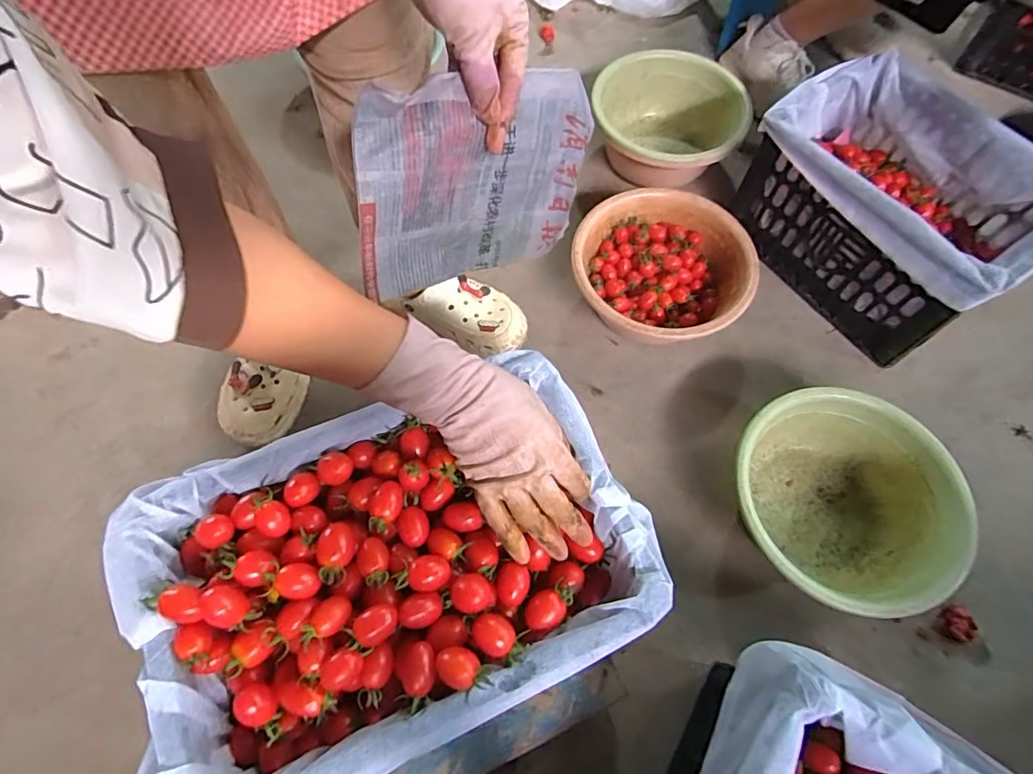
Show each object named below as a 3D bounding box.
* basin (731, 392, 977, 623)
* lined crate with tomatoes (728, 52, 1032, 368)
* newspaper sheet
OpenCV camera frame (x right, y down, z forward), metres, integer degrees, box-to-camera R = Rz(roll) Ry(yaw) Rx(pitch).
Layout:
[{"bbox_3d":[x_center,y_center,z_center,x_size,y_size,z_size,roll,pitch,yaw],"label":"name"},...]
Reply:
[{"bbox_3d":[0.390,0.142,0.647,0.247,0.121,0.245,0,66,-1],"label":"basin"},{"bbox_3d":[0.548,-0.271,0.782,0.291,0.218,0.382,-32,71,-16],"label":"lined crate with tomatoes"},{"bbox_3d":[-0.034,-0.179,0.462,0.232,0.172,0.022,-23,52,-32],"label":"newspaper sheet"}]

